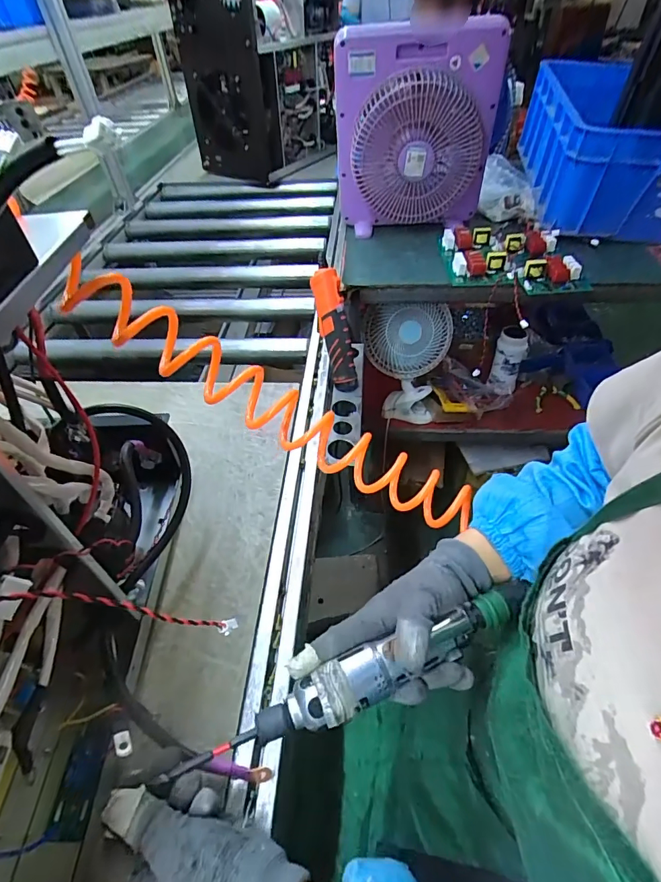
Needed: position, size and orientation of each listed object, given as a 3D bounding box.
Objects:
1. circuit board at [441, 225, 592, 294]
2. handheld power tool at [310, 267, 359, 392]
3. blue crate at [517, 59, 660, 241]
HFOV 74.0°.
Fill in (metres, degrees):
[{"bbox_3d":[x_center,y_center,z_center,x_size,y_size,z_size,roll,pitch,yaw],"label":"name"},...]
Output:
[{"bbox_3d":[0.367,-0.369,0.889,0.266,0.042,0.193,2,47,6],"label":"circuit board"},{"bbox_3d":[0.008,-0.179,0.717,0.043,0.191,0.033,-21,24,-17],"label":"handheld power tool"},{"bbox_3d":[0.705,-0.698,1.041,0.402,0.193,0.588,4,47,8],"label":"blue crate"}]

